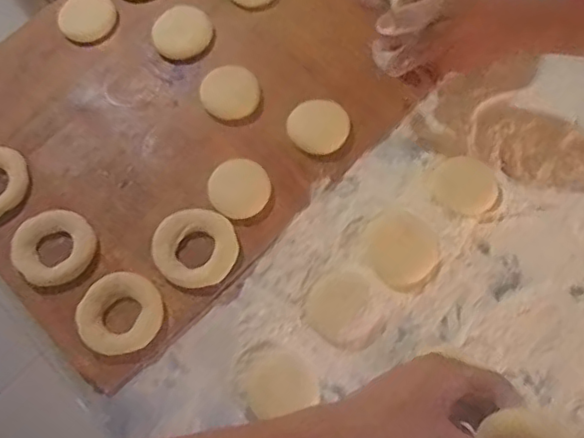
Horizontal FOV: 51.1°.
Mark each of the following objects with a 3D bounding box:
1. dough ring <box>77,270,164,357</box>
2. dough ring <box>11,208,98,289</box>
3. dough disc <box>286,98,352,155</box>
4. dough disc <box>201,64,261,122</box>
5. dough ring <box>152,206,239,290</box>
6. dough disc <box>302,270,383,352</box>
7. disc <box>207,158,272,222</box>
[{"bbox_3d":[-0.165,0.092,0.587,0.072,0.022,0.079,-2,67,5],"label":"dough ring"},{"bbox_3d":[-0.239,0.027,0.611,0.079,0.013,0.075,-2,67,5],"label":"dough ring"},{"bbox_3d":[0.029,-0.100,0.657,0.063,0.012,0.061,-2,67,5],"label":"dough disc"},{"bbox_3d":[-0.067,-0.140,0.668,0.061,0.007,0.070,-12,66,1],"label":"dough disc"},{"bbox_3d":[-0.097,0.029,0.613,0.082,0.019,0.079,-2,67,5],"label":"dough ring"},{"bbox_3d":[0.050,0.086,0.581,0.074,0.014,0.063,41,77,20],"label":"dough disc"},{"bbox_3d":[-0.054,-0.031,0.635,0.064,0.011,0.063,-2,67,5],"label":"disc"}]

